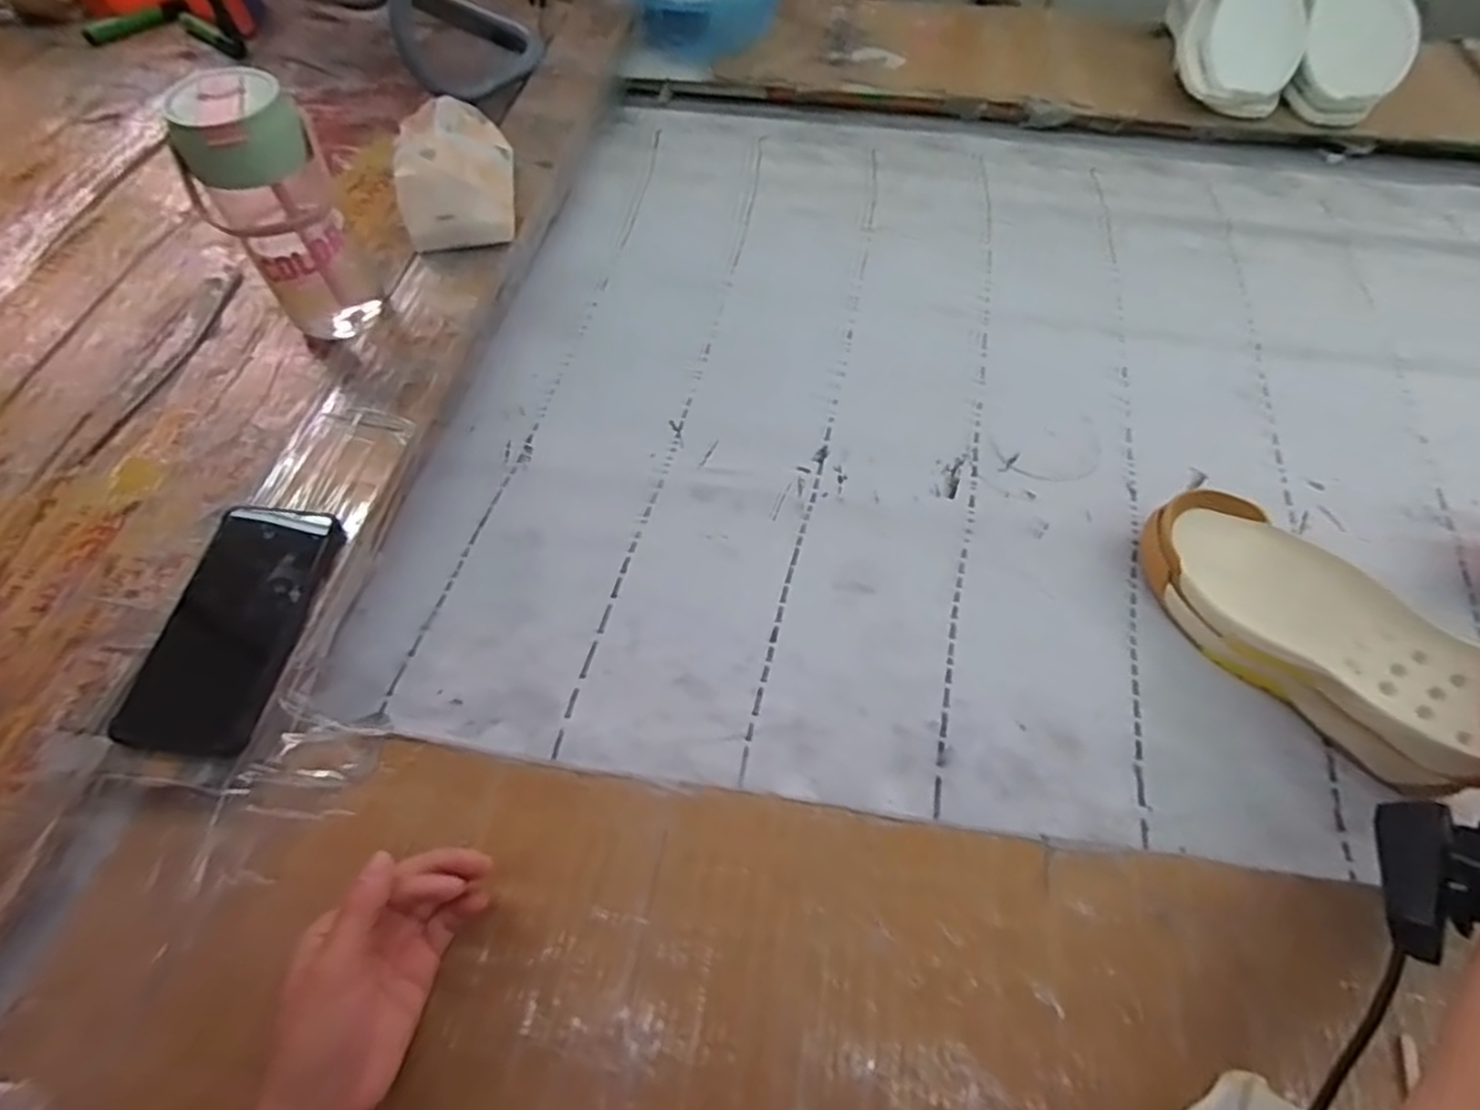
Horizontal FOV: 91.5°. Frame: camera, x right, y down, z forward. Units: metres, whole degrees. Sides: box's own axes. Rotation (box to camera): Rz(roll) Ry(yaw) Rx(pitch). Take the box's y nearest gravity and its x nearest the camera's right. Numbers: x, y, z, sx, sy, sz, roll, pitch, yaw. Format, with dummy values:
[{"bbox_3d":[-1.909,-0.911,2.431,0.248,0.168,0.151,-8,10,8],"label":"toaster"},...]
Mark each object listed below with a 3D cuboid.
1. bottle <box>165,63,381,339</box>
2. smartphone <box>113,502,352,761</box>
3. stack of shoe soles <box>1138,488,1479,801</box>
[{"bbox_3d":[-0.356,-0.256,0.569,0.084,0.197,0.080,-36,66,-19],"label":"bottle"},{"bbox_3d":[-0.327,0.042,0.464,0.083,0.014,0.165,7,62,0],"label":"smartphone"},{"bbox_3d":[0.376,0.045,0.483,0.086,0.063,0.225,-27,56,-15],"label":"stack of shoe soles"}]

